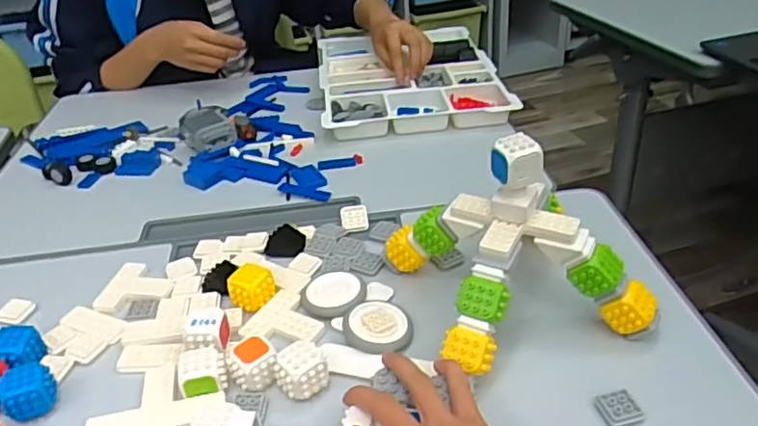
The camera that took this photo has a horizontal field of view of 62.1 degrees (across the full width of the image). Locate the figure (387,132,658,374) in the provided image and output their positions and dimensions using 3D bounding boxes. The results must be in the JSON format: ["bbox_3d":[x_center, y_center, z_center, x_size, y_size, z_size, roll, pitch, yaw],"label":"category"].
[{"bbox_3d":[0.110,0.010,0.511,0.169,0.143,0.159,-11,34,-10],"label":"figure"}]

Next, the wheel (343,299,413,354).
[{"bbox_3d":[0.001,0.095,0.536,0.055,0.014,0.051,25,47,18],"label":"wheel"}]

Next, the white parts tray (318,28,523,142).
[{"bbox_3d":[0.041,-0.220,0.997,0.262,0.034,0.361,-6,34,-3],"label":"white parts tray"}]

